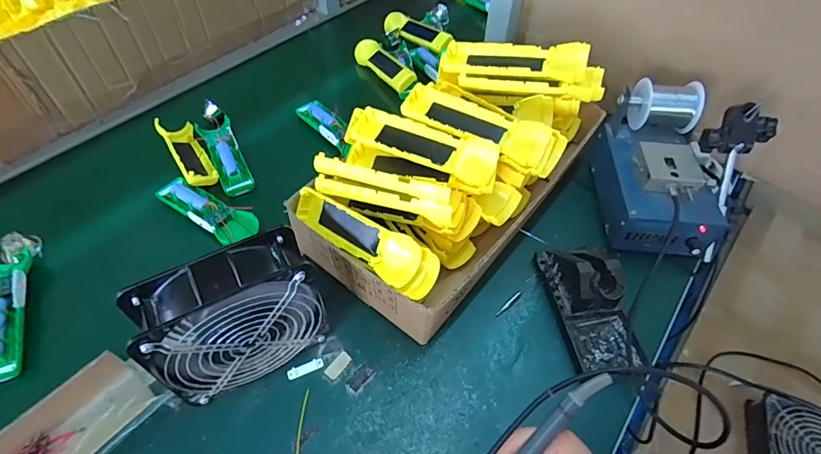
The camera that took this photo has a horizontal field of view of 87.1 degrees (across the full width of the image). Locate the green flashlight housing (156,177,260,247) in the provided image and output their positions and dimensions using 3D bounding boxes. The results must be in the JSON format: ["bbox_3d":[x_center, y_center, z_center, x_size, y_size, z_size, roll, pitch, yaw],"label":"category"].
[{"bbox_3d":[-0.271,-0.028,0.575,0.155,0.019,0.053,32,58,22],"label":"green flashlight housing"}]

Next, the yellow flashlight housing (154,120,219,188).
[{"bbox_3d":[-0.335,-0.115,0.648,0.046,0.033,0.161,-27,57,-20],"label":"yellow flashlight housing"}]

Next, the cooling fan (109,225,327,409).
[{"bbox_3d":[-0.158,0.086,0.405,0.145,0.148,0.063,-24,56,-19],"label":"cooling fan"}]

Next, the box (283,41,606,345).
[{"bbox_3d":[0.047,-0.073,0.515,0.203,0.179,0.336,34,58,23],"label":"box"}]

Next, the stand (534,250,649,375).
[{"bbox_3d":[0.200,0.076,0.472,0.076,0.066,0.151,-6,52,-5],"label":"stand"}]

